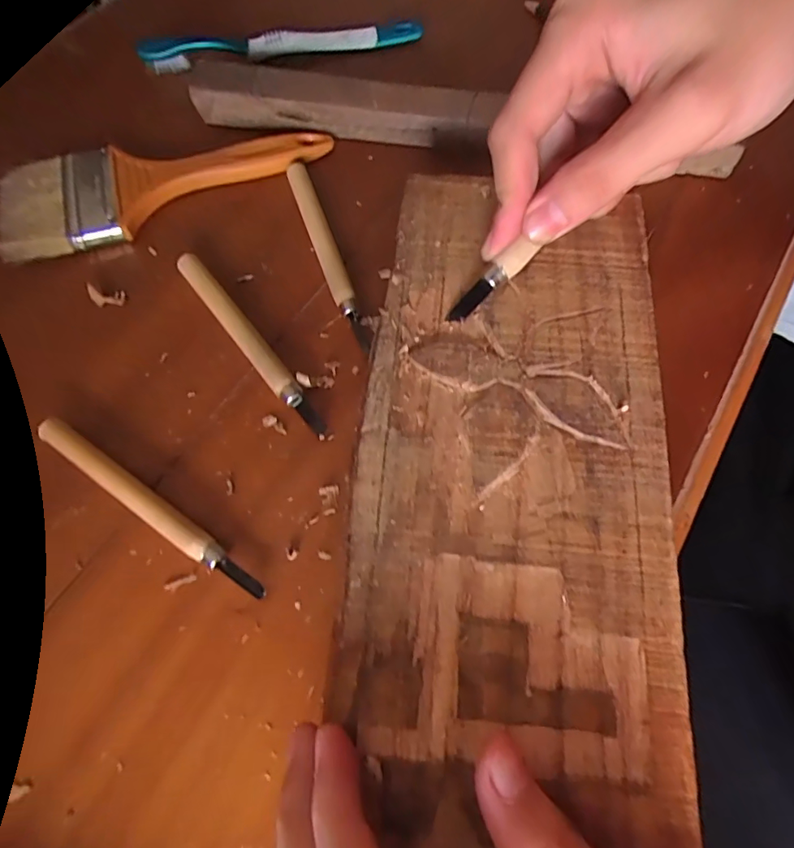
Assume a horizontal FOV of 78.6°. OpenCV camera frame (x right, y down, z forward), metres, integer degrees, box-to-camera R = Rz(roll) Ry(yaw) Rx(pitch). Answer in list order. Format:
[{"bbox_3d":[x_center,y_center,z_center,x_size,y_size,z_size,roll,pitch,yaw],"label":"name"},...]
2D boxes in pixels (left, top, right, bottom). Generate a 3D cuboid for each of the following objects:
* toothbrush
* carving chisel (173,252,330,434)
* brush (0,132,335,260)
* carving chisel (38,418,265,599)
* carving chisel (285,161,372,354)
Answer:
[{"bbox_3d":[-0.080,-0.263,0.335,0.190,0.016,0.014,-8,68,-1],"label":"toothbrush"},{"bbox_3d":[-0.074,-0.042,0.241,0.012,0.009,0.122,-37,71,-13],"label":"carving chisel"},{"bbox_3d":[-0.133,-0.144,0.283,0.185,0.013,0.066,-17,68,-5],"label":"brush"},{"bbox_3d":[-0.108,0.034,0.209,0.126,0.009,0.010,32,72,14],"label":"carving chisel"},{"bbox_3d":[-0.038,-0.095,0.263,0.012,0.013,0.124,-20,69,-6],"label":"carving chisel"}]

